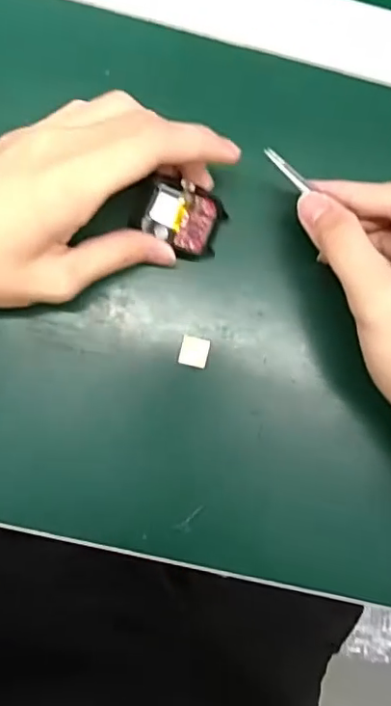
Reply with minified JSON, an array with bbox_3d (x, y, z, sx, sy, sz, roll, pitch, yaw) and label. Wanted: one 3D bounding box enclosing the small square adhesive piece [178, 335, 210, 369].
[{"bbox_3d":[0.000,-0.001,0.324,0.016,0.004,0.016,13,88,-3],"label":"small square adhesive piece"}]

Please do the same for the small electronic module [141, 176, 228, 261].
[{"bbox_3d":[-0.007,-0.074,0.315,0.043,0.009,0.037,22,88,-4],"label":"small electronic module"}]

